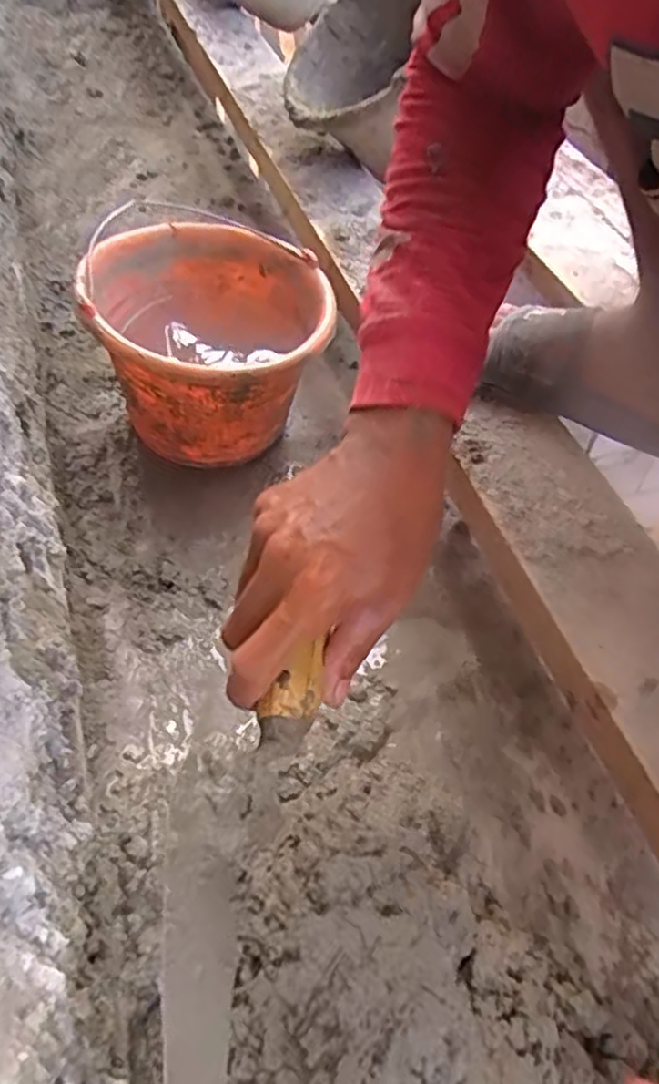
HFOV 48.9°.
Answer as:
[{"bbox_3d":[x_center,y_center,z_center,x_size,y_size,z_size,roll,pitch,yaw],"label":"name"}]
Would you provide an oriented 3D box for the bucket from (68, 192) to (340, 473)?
[{"bbox_3d":[-0.114,-0.205,0.728,0.223,0.151,0.245,0,51,0],"label":"bucket"}]

